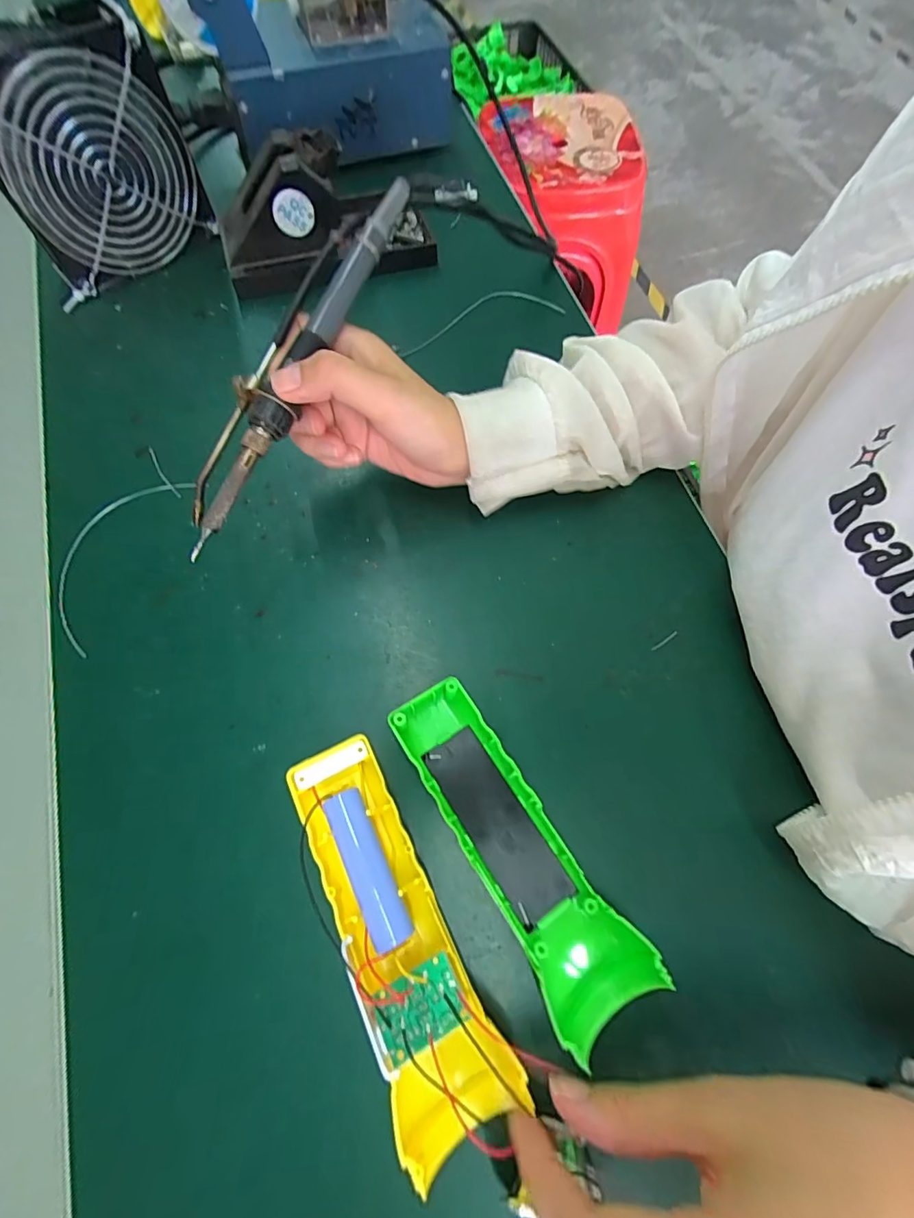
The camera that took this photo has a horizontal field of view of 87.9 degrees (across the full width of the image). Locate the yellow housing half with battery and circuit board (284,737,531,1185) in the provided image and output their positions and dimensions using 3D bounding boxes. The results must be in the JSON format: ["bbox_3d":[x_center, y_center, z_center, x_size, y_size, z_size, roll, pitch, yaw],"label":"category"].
[{"bbox_3d":[-0.028,0.137,0.210,0.047,0.032,0.160,-25,69,-11],"label":"yellow housing half with battery and circuit board"}]

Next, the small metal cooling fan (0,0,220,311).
[{"bbox_3d":[-0.243,-0.300,0.320,0.121,0.122,0.053,-32,74,-13],"label":"small metal cooling fan"}]

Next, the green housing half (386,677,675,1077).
[{"bbox_3d":[0.025,0.110,0.227,0.046,0.026,0.161,-32,74,-13],"label":"green housing half"}]

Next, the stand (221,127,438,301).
[{"bbox_3d":[-0.099,-0.295,0.353,0.159,0.071,0.067,-11,70,-6],"label":"stand"}]

